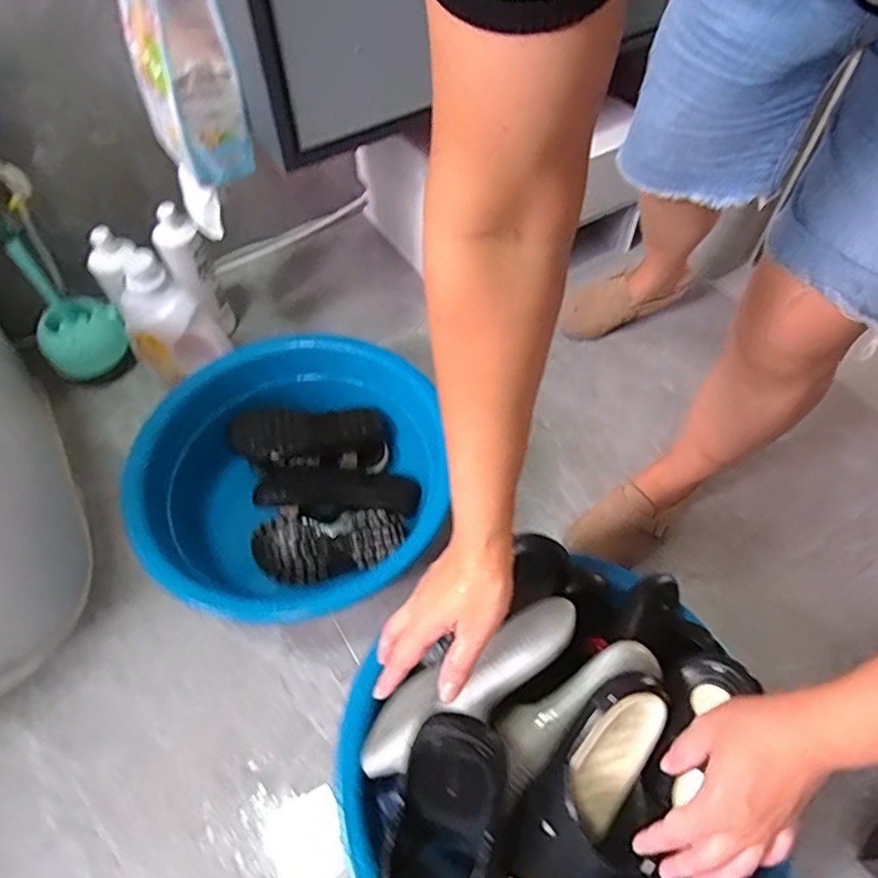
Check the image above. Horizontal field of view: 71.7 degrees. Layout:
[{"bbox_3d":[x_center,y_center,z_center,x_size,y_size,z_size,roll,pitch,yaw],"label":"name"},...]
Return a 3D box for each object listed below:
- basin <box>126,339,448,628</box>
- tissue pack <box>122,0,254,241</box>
[{"bbox_3d":[-0.211,0.058,0.927,0.395,0.171,0.427,0,56,1],"label":"basin"},{"bbox_3d":[-0.329,-0.497,0.744,0.110,0.438,0.133,-23,59,-14],"label":"tissue pack"}]

